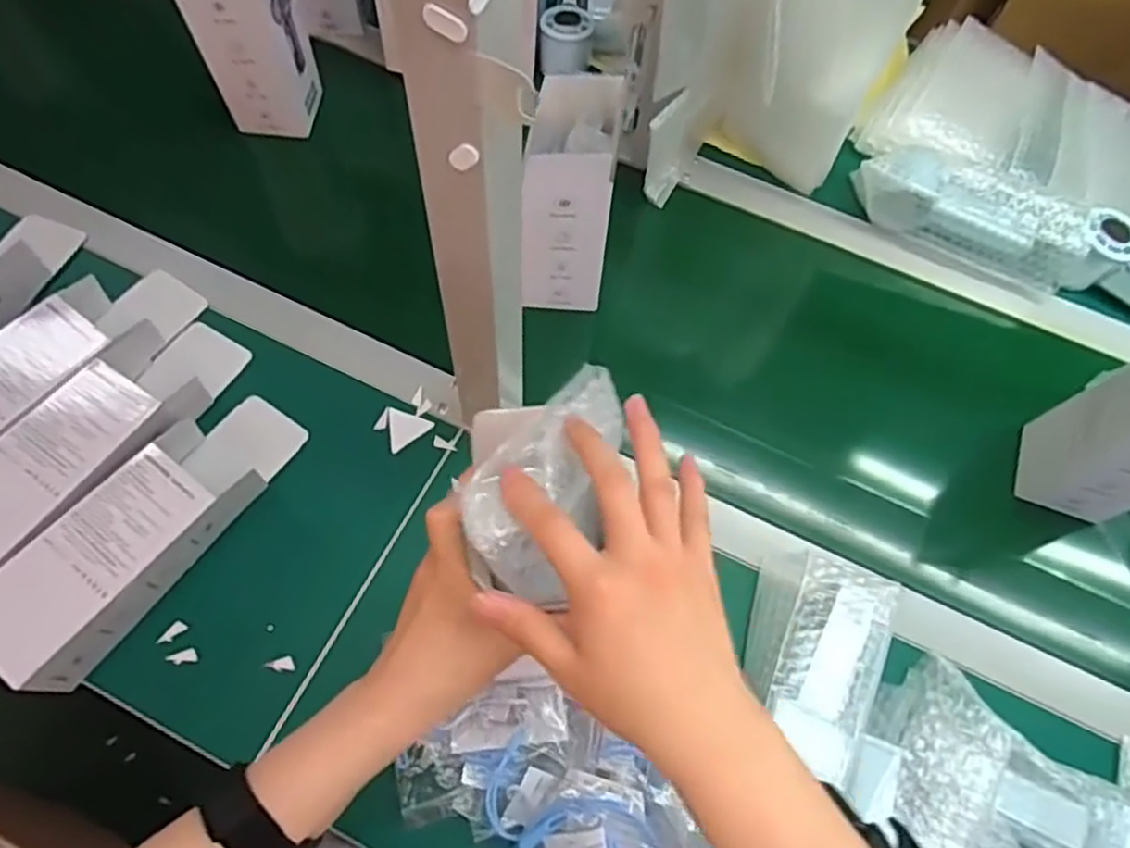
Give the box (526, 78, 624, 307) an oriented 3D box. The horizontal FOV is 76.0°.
[{"bbox_3d":[0.004,-0.180,0.603,0.064,0.186,0.082,8,64,1],"label":"box"}]

